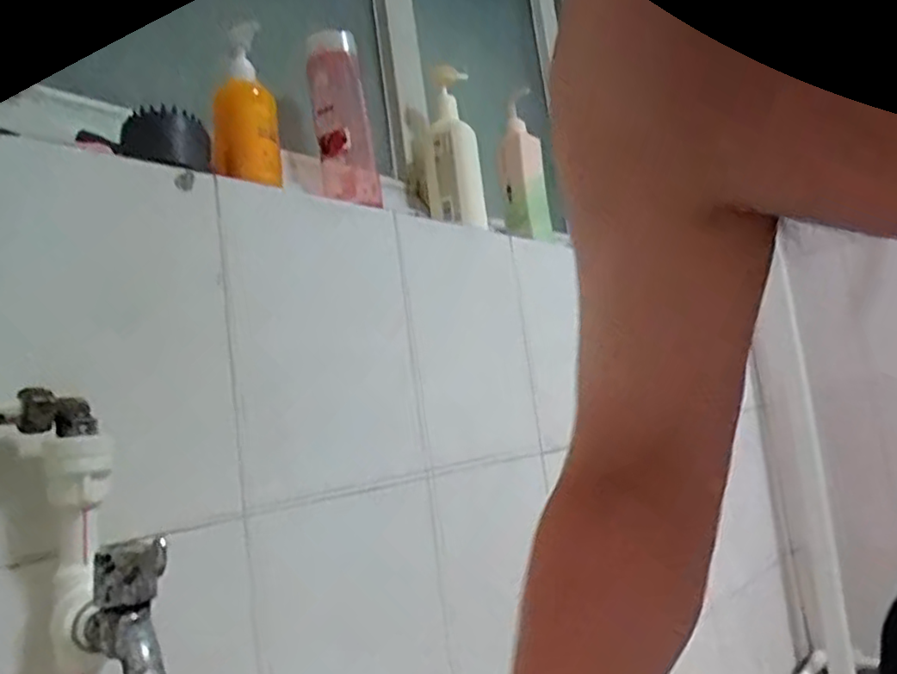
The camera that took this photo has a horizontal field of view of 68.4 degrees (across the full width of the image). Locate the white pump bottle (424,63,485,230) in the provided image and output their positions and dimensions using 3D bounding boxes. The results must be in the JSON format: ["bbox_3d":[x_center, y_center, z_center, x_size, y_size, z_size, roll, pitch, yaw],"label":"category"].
[{"bbox_3d":[0.002,-0.251,0.878,0.070,0.221,0.078,-8,-8,3],"label":"white pump bottle"}]

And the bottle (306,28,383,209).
[{"bbox_3d":[-0.120,-0.250,0.741,0.063,0.187,0.067,-7,-8,-7],"label":"bottle"}]

